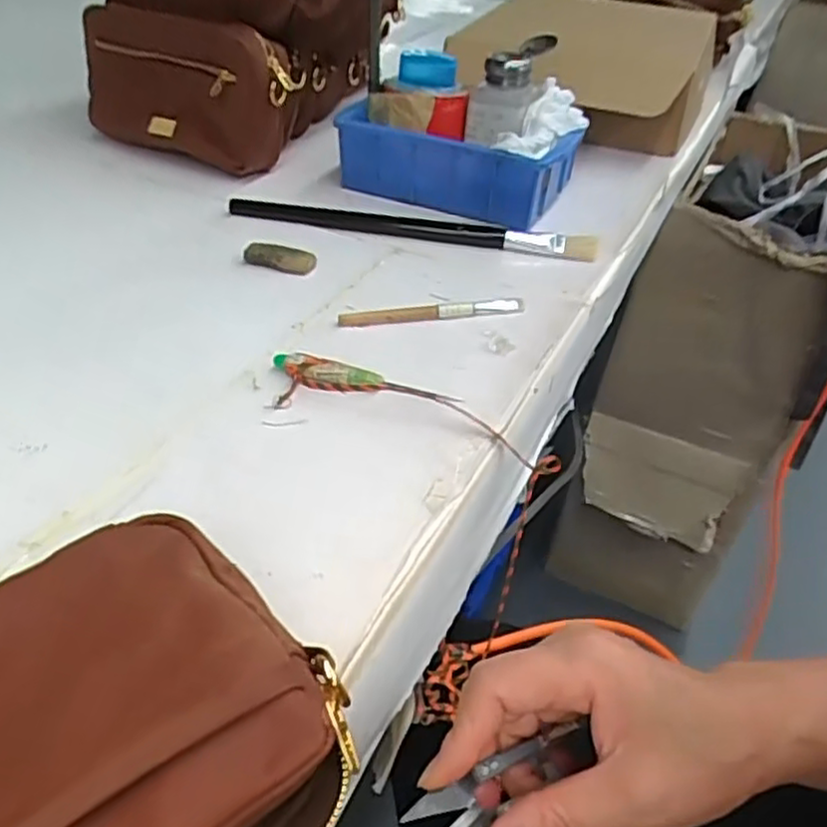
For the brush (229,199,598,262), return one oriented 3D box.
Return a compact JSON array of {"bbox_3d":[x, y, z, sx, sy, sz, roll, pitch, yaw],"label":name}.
[{"bbox_3d":[-0.003,-0.150,0.578,0.295,0.016,0.022,9,41,4],"label":"brush"}]

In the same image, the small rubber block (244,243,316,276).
[{"bbox_3d":[-0.099,-0.116,0.534,0.052,0.012,0.019,7,40,1],"label":"small rubber block"}]

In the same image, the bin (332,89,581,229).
[{"bbox_3d":[0.035,-0.220,0.627,0.204,0.065,0.099,13,41,9],"label":"bin"}]

